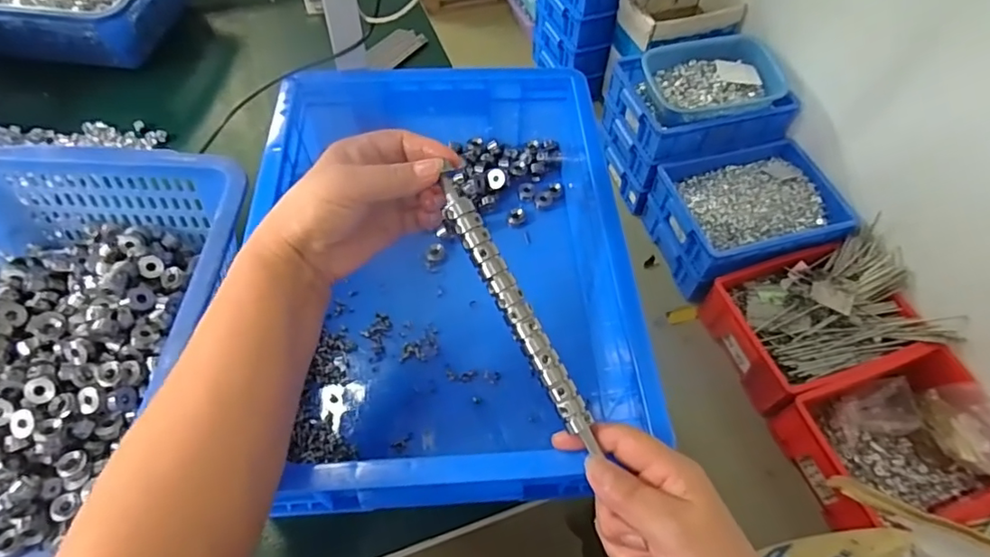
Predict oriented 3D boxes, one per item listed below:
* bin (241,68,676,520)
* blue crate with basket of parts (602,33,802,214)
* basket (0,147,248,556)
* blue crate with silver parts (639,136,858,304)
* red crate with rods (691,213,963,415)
[{"bbox_3d":[-0.045,-0.020,0.494,0.290,0.108,0.409,-2,57,-4],"label":"bin"},{"bbox_3d":[0.554,-0.461,1.565,0.424,0.294,0.332,-16,59,-13],"label":"blue crate with basket of parts"},{"bbox_3d":[-0.357,0.062,0.424,0.266,0.095,0.362,6,57,1],"label":"basket"},{"bbox_3d":[0.670,-0.171,1.476,0.453,0.176,0.339,-16,59,-13],"label":"blue crate with silver parts"},{"bbox_3d":[0.772,0.081,1.294,0.482,0.162,0.324,-18,59,-14],"label":"red crate with rods"}]

